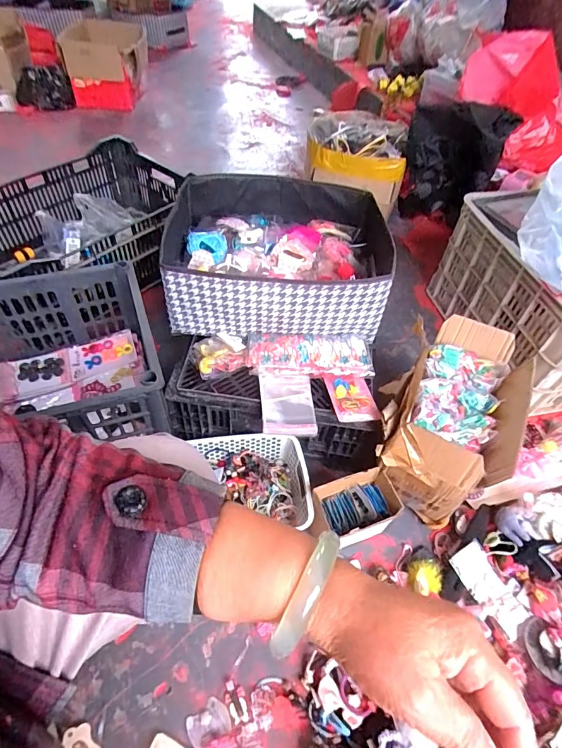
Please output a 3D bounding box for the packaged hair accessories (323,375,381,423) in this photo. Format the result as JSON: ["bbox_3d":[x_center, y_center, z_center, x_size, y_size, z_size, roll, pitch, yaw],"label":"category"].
[{"bbox_3d":[0.130,0.044,0.749,0.078,0.022,0.102,-5,52,-9],"label":"packaged hair accessories"}]

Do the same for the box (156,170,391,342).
[{"bbox_3d":[-0.008,-0.246,0.841,0.407,0.161,0.356,3,51,-3],"label":"box"}]

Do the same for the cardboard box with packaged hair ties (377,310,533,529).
[{"bbox_3d":[0.309,0.078,0.797,0.218,0.230,0.335,21,53,12],"label":"cardboard box with packaged hair ties"}]

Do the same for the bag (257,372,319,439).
[{"bbox_3d":[0.012,0.058,0.738,0.094,0.034,0.112,2,45,-5],"label":"bag"}]

